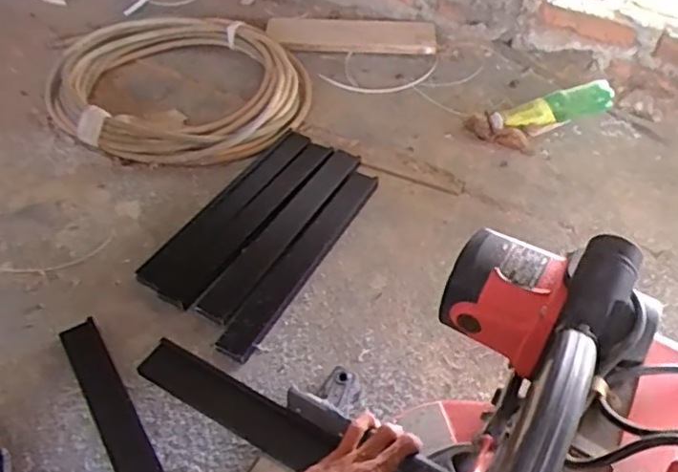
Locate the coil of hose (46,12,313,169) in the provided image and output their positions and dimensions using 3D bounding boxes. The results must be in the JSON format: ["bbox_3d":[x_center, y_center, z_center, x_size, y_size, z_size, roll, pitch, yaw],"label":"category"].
[{"bbox_3d":[-0.296,-0.291,1.178,0.487,0.091,0.402,6,47,6],"label":"coil of hose"}]

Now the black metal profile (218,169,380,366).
[{"bbox_3d":[-0.050,0.030,0.918,0.057,0.021,0.384,22,50,19],"label":"black metal profile"}]

